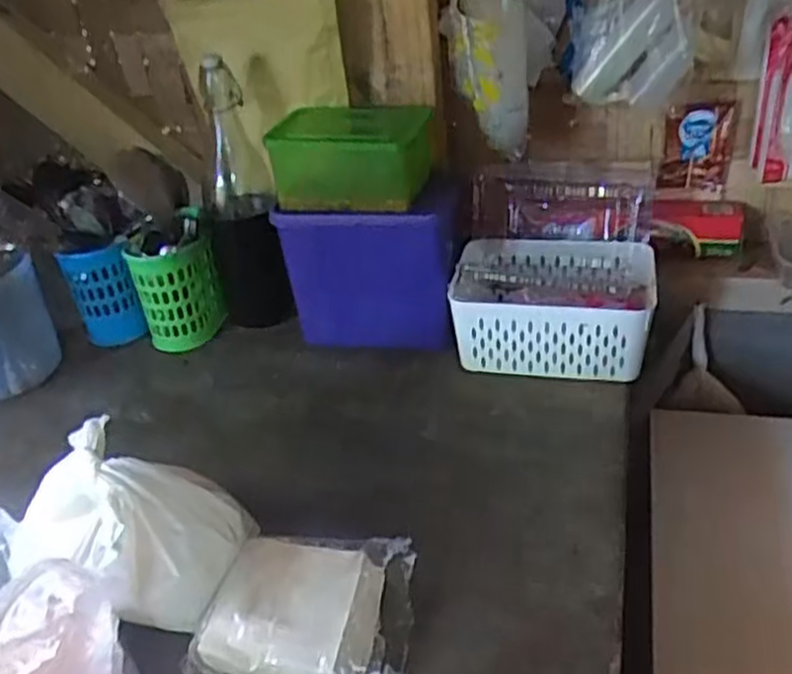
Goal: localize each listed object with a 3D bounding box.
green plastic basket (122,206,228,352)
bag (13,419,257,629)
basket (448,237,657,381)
[{"bbox_3d":[-0.267,-0.071,0.947,0.097,0.127,0.115,-15,32,-14],"label":"green plastic basket"},{"bbox_3d":[-0.206,0.148,0.602,0.159,0.113,0.111,9,34,23],"label":"bag"},{"bbox_3d":[0.169,-0.037,0.838,0.199,0.105,0.146,4,33,16],"label":"basket"}]

